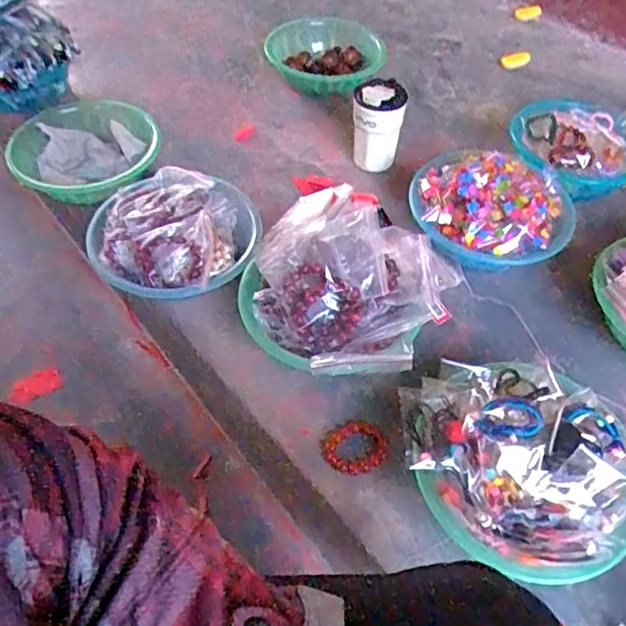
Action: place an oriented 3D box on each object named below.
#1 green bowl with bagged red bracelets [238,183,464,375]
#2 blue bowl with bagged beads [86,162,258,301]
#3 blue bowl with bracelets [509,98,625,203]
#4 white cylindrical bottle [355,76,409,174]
[{"bbox_3d":[0.039,-0.044,0.731,0.245,0.129,0.232,1,52,-2],"label":"green bowl with bagged red bracelets"},{"bbox_3d":[-0.199,-0.114,0.838,0.231,0.094,0.215,1,52,-2],"label":"blue bowl with bagged beads"},{"bbox_3d":[0.446,-0.278,0.985,0.204,0.090,0.222,1,52,-2],"label":"blue bowl with bracelets"},{"bbox_3d":[0.109,-0.314,0.970,0.078,0.144,0.079,1,52,-2],"label":"white cylindrical bottle"}]

